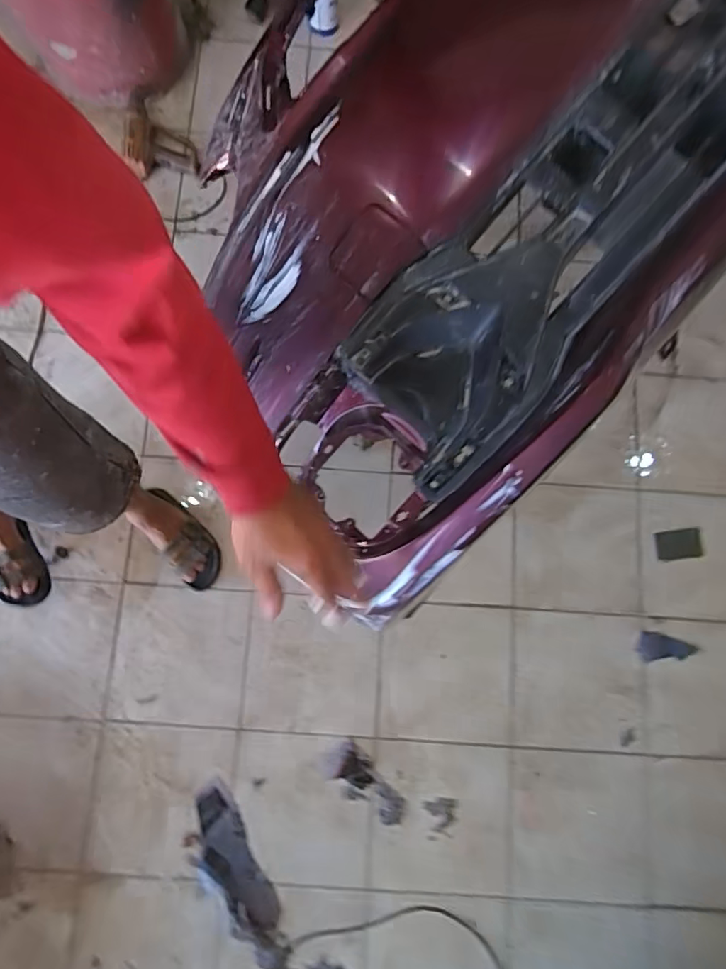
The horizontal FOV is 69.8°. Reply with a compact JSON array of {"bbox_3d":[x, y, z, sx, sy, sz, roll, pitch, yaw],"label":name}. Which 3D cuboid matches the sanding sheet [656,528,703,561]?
[{"bbox_3d":[0.757,0.145,1.249,0.112,0.009,0.069,-5,79,-2],"label":"sanding sheet"}]

